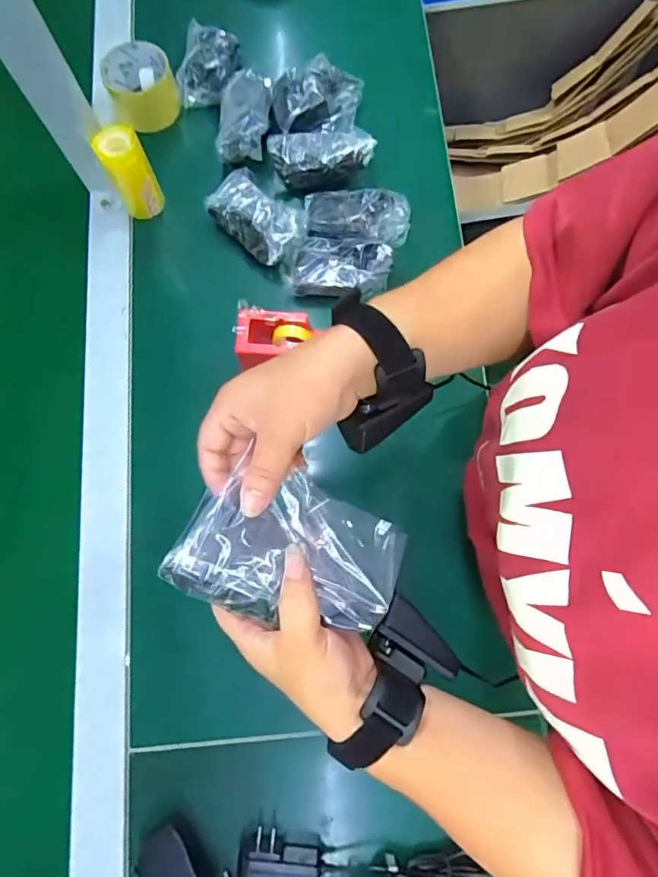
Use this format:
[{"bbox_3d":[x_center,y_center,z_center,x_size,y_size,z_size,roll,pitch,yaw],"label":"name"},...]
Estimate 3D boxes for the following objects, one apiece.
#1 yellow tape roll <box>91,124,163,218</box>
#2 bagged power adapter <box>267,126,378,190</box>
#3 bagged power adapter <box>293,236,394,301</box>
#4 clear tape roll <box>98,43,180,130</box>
[{"bbox_3d":[-0.226,-0.303,0.567,0.047,0.091,0.044,0,77,1],"label":"yellow tape roll"},{"bbox_3d":[-0.008,-0.348,0.611,0.126,0.039,0.065,-9,77,-1],"label":"bagged power adapter"},{"bbox_3d":[0.016,-0.198,0.573,0.107,0.030,0.062,3,77,2],"label":"bagged power adapter"},{"bbox_3d":[-0.235,-0.445,0.632,0.089,0.041,0.096,-23,77,-4],"label":"clear tape roll"}]

